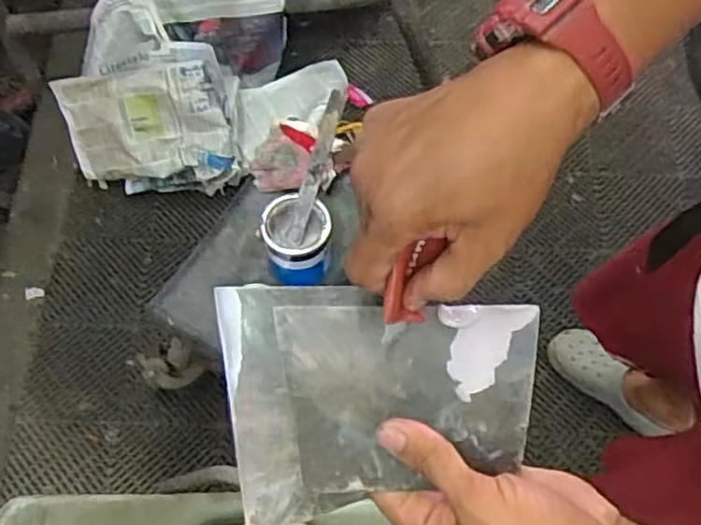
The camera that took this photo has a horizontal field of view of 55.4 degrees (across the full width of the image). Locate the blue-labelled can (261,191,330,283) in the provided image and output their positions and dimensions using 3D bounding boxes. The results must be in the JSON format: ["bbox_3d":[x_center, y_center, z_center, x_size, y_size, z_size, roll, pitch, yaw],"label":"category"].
[{"bbox_3d":[-0.084,-0.029,1.066,0.100,0.122,0.109,0,63,-1],"label":"blue-labelled can"}]

